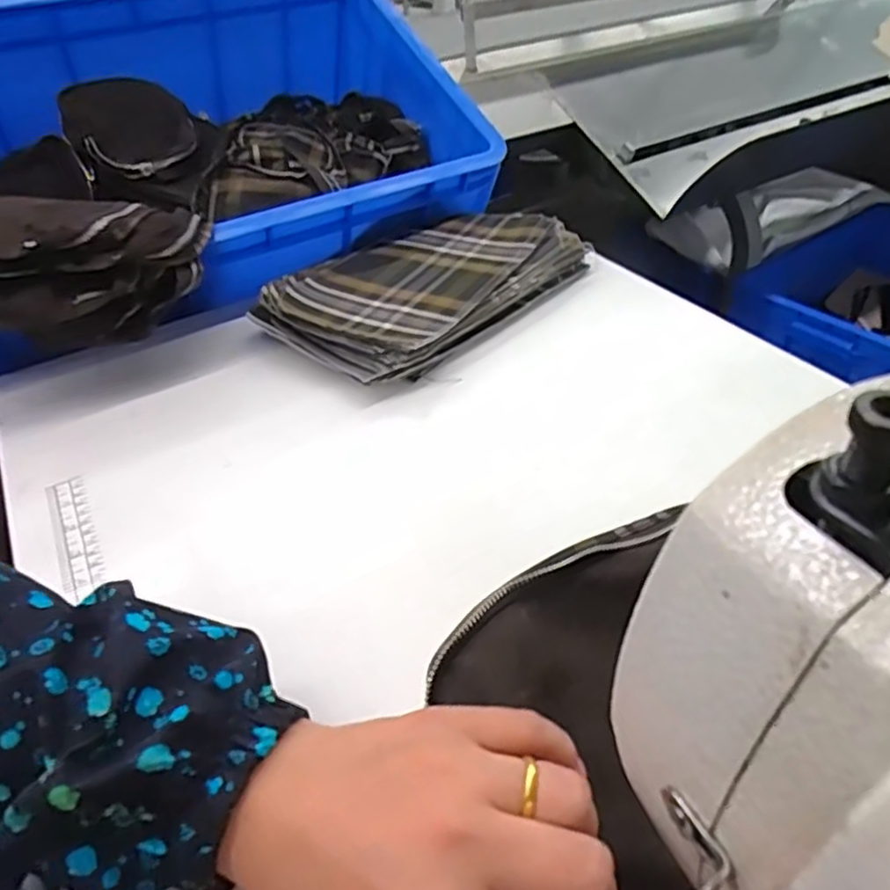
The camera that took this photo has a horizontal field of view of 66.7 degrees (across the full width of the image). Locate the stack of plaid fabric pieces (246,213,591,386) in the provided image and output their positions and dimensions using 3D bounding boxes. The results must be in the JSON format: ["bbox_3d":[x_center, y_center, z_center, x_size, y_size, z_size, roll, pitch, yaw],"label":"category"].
[{"bbox_3d":[-0.017,-0.146,0.610,0.178,0.038,0.277,31,52,34],"label":"stack of plaid fabric pieces"}]

